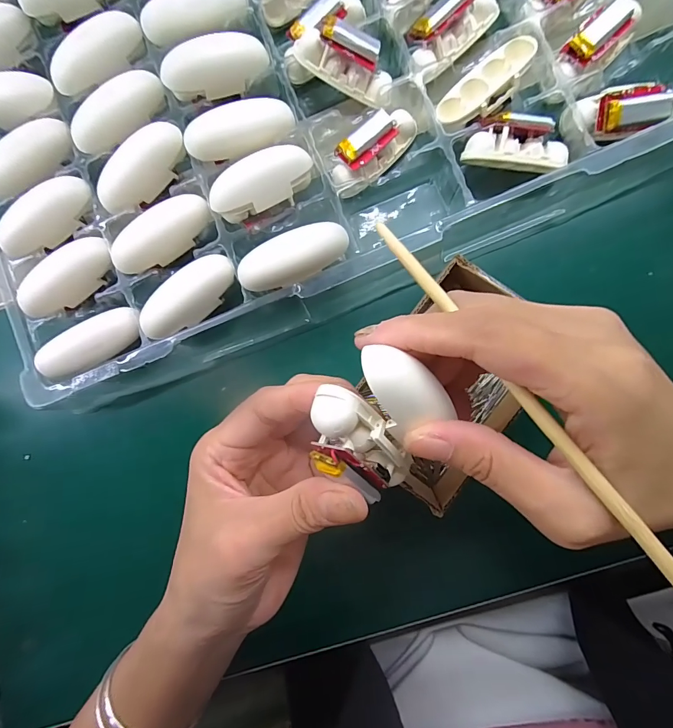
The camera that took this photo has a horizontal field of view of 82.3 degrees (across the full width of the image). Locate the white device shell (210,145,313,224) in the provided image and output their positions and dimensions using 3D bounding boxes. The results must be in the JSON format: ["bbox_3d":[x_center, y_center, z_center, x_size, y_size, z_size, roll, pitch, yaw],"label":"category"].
[{"bbox_3d":[-0.044,-0.109,0.230,0.064,0.028,0.024,-30,86,-7],"label":"white device shell"}]

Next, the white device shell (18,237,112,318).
[{"bbox_3d":[-0.171,-0.054,0.245,0.064,0.021,0.022,-40,85,5],"label":"white device shell"}]

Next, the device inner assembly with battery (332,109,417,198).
[{"bbox_3d":[0.023,-0.134,0.243,0.062,0.030,0.024,-42,85,5],"label":"device inner assembly with battery"}]

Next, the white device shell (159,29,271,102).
[{"bbox_3d":[-0.074,-0.182,0.237,0.063,0.027,0.020,-21,87,-9],"label":"white device shell"}]

